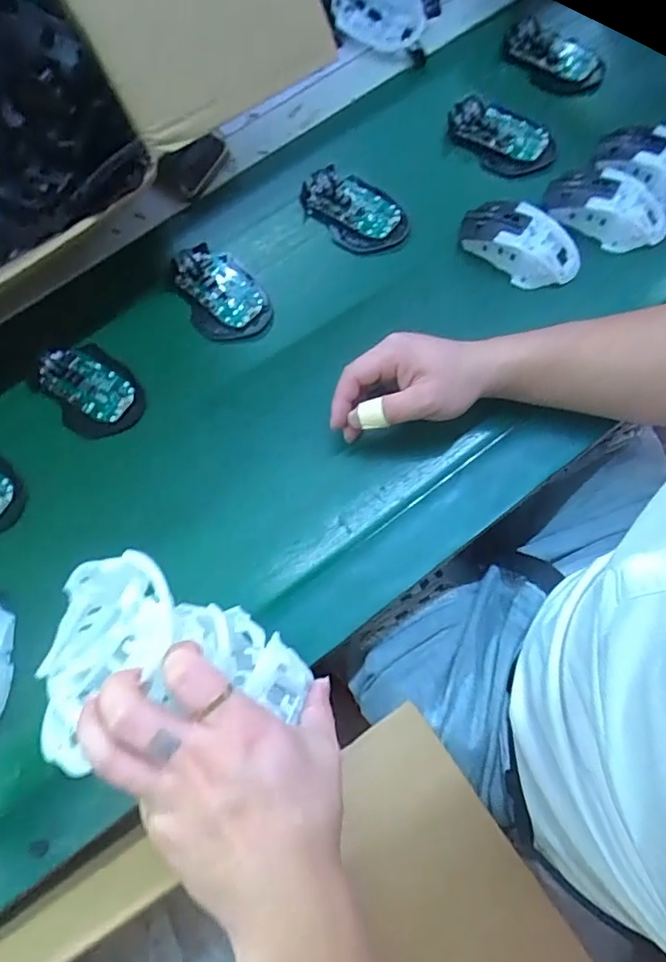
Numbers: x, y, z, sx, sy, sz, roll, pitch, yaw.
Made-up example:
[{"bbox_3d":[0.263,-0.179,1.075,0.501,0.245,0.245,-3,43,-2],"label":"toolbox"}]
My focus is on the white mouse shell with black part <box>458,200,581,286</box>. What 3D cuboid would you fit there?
[{"bbox_3d":[0.177,-0.227,0.544,0.116,0.036,0.060,41,79,13],"label":"white mouse shell with black part"}]

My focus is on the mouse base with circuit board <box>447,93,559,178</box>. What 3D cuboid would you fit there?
[{"bbox_3d":[0.170,-0.353,0.594,0.114,0.018,0.068,27,75,12],"label":"mouse base with circuit board"}]

